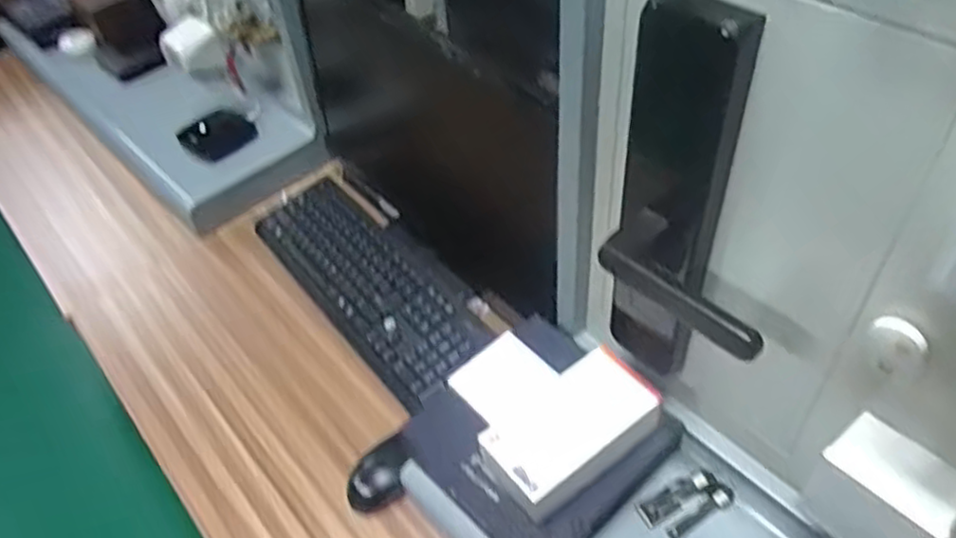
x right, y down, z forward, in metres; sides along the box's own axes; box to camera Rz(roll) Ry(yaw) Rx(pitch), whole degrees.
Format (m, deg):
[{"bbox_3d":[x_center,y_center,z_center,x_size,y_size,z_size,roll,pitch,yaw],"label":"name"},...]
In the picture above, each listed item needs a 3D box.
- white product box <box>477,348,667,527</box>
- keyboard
[{"bbox_3d":[0.085,0.148,0.661,0.151,0.059,0.086,-27,50,-18],"label":"white product box"},{"bbox_3d":[-0.158,0.013,0.978,0.136,0.023,0.435,-40,52,-11],"label":"keyboard"}]

